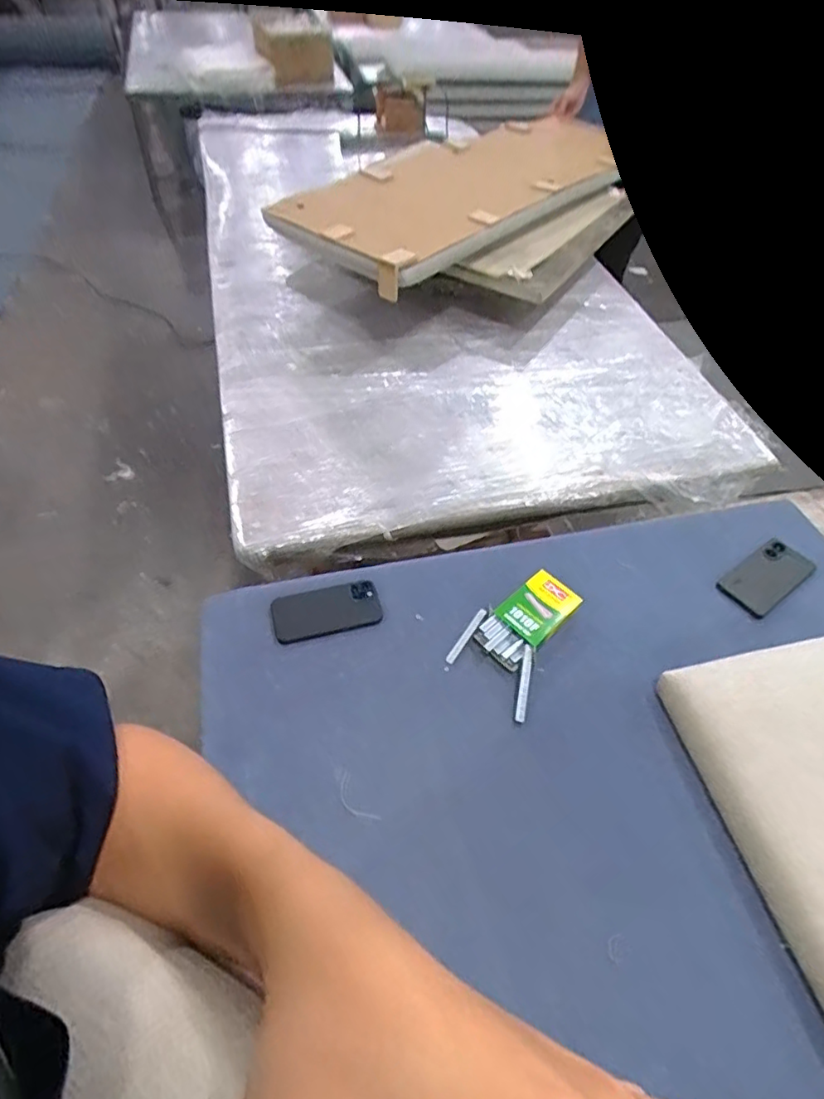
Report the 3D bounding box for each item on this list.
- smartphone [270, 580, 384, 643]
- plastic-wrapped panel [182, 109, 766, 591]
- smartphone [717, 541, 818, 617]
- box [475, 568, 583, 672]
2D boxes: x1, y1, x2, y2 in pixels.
[{"bbox_3d":[-0.119,0.086,0.812,0.146,0.015,0.070,-10,52,-10],"label":"smartphone"},{"bbox_3d":[0.039,-0.620,1.378,0.983,0.082,1.427,-9,59,-11],"label":"plastic-wrapped panel"},{"bbox_3d":[0.543,0.042,0.889,0.155,0.013,0.078,-29,58,-23],"label":"smartphone"},{"bbox_3d":[0.161,0.093,0.806,0.150,0.038,0.077,-33,60,-25],"label":"box"}]

